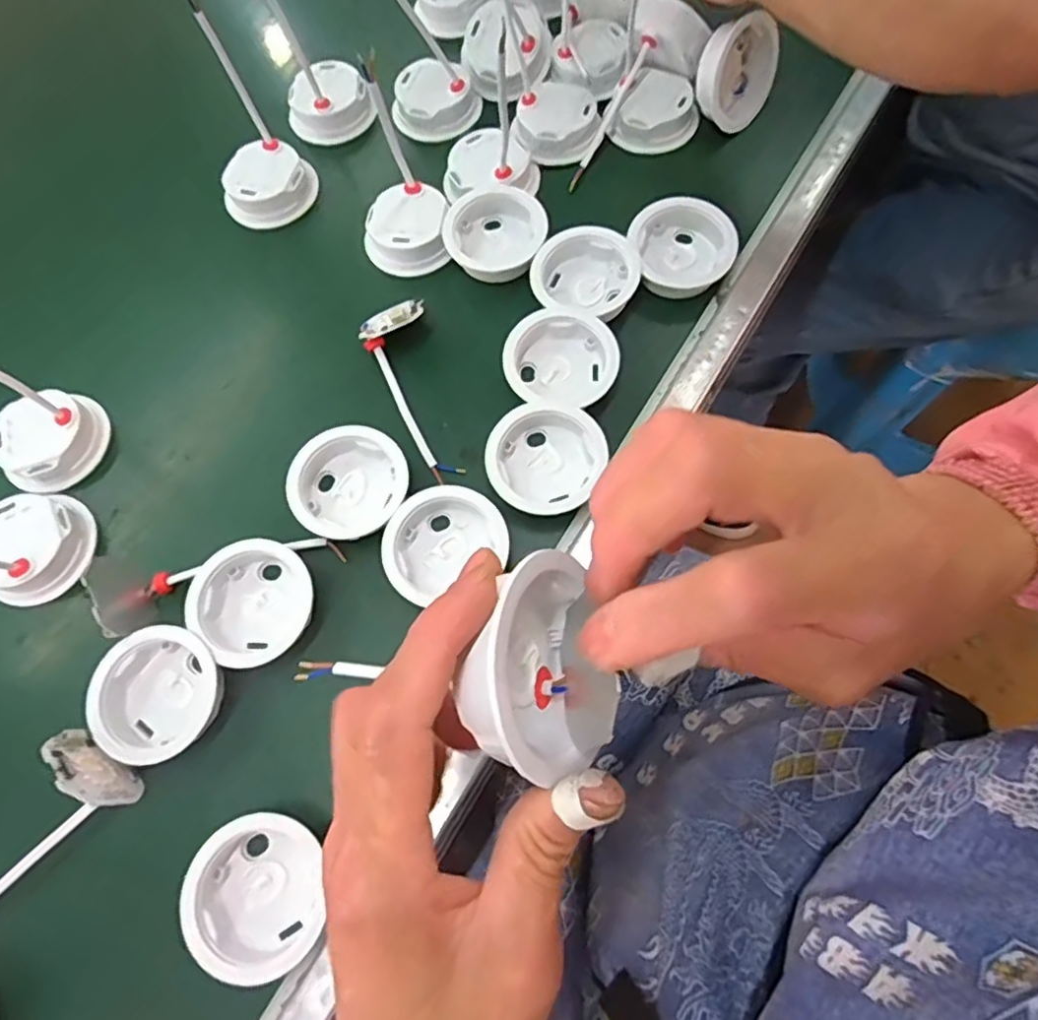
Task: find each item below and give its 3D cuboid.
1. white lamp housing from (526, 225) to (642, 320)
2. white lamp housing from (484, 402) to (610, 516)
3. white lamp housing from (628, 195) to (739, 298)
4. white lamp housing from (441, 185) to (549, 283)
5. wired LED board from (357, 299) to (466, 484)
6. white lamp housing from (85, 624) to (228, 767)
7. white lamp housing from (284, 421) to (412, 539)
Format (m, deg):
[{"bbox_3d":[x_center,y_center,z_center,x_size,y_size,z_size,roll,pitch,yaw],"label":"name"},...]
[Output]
[{"bbox_3d":[0.044,-0.159,0.431,0.069,0.021,0.061,13,72,8],"label":"white lamp housing"},{"bbox_3d":[0.016,-0.031,0.398,0.067,0.022,0.070,-1,71,3],"label":"white lamp housing"},{"bbox_3d":[0.111,-0.178,0.435,0.066,0.025,0.068,-1,71,3],"label":"white lamp housing"},{"bbox_3d":[-0.017,-0.197,0.458,0.071,0.024,0.067,0,72,1],"label":"white lamp housing"},{"bbox_3d":[-0.069,-0.081,0.419,0.044,0.033,0.130,-20,71,-4],"label":"wired LED board"},{"bbox_3d":[-0.205,0.103,0.363,0.070,0.017,0.070,-1,71,3],"label":"white lamp housing"},{"bbox_3d":[-0.107,-0.017,0.399,0.064,0.020,0.071,36,77,14],"label":"white lamp housing"}]

